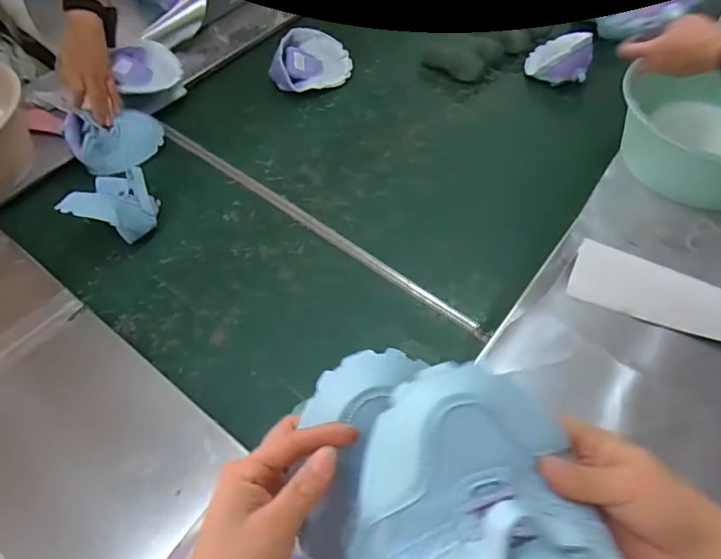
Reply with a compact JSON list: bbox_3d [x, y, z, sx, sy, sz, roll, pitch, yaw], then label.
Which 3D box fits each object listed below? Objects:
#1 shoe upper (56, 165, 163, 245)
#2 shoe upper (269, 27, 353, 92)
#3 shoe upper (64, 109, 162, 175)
[{"bbox_3d":[-0.379,-0.114,0.788,0.105,0.092,0.122,2,54,3],"label":"shoe upper"},{"bbox_3d":[-0.100,-0.442,1.025,0.157,0.069,0.125,-6,54,-3],"label":"shoe upper"},{"bbox_3d":[-0.427,-0.249,0.892,0.148,0.077,0.090,-25,57,-16],"label":"shoe upper"}]

